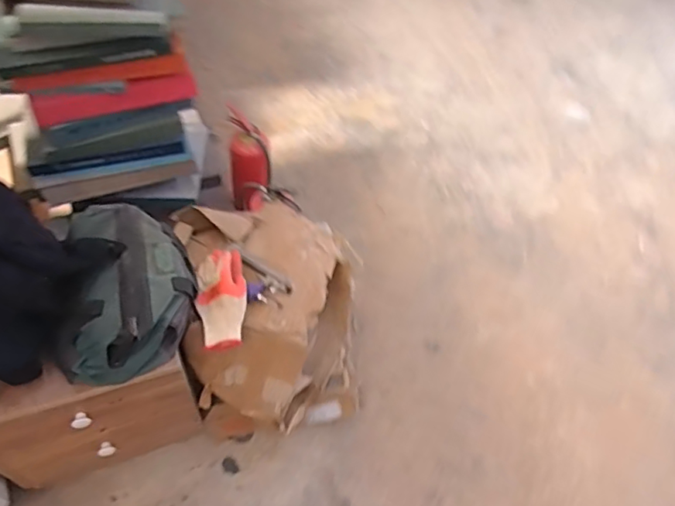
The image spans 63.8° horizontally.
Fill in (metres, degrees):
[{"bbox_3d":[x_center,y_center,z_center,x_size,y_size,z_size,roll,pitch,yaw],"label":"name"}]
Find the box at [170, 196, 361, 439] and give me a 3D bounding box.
[{"bbox_3d":[-0.179,0.189,1.510,0.477,0.471,0.581,3,55,-3],"label":"box"}]

